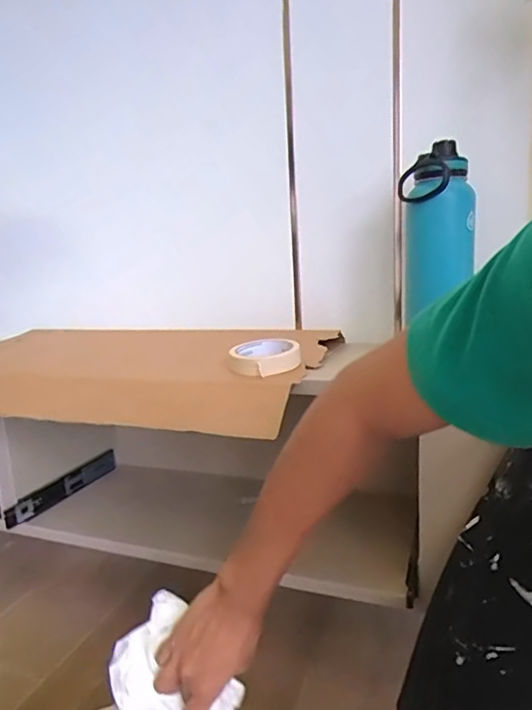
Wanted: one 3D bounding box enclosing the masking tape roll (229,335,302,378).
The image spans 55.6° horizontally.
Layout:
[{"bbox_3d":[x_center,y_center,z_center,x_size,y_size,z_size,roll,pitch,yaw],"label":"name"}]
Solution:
[{"bbox_3d":[-0.002,0.001,0.708,0.094,0.039,0.101,-3,11,1],"label":"masking tape roll"}]

